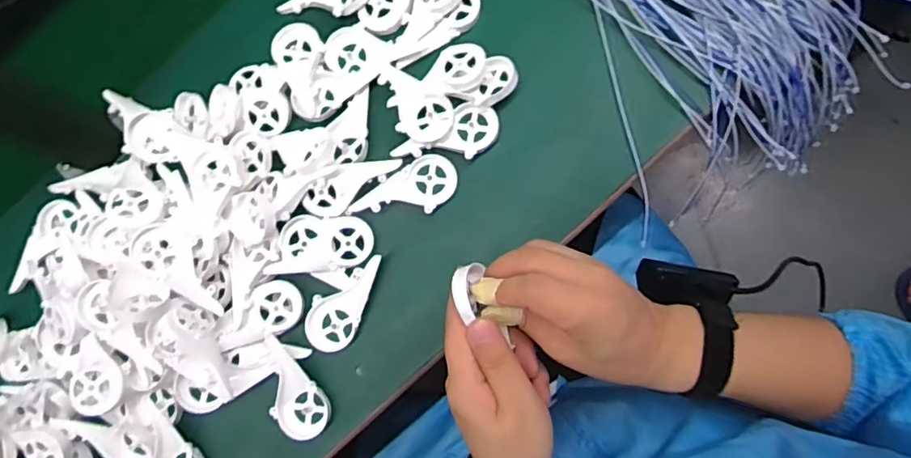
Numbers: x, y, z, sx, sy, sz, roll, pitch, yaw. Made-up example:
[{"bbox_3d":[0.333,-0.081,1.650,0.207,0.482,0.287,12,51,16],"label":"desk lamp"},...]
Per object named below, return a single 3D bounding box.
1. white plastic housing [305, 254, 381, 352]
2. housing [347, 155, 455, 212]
[{"bbox_3d":[-0.101,0.062,0.488,0.045,0.013,0.091,22,88,9],"label":"white plastic housing"},{"bbox_3d":[-0.043,-0.030,0.491,0.093,0.012,0.047,-31,82,4],"label":"housing"}]

